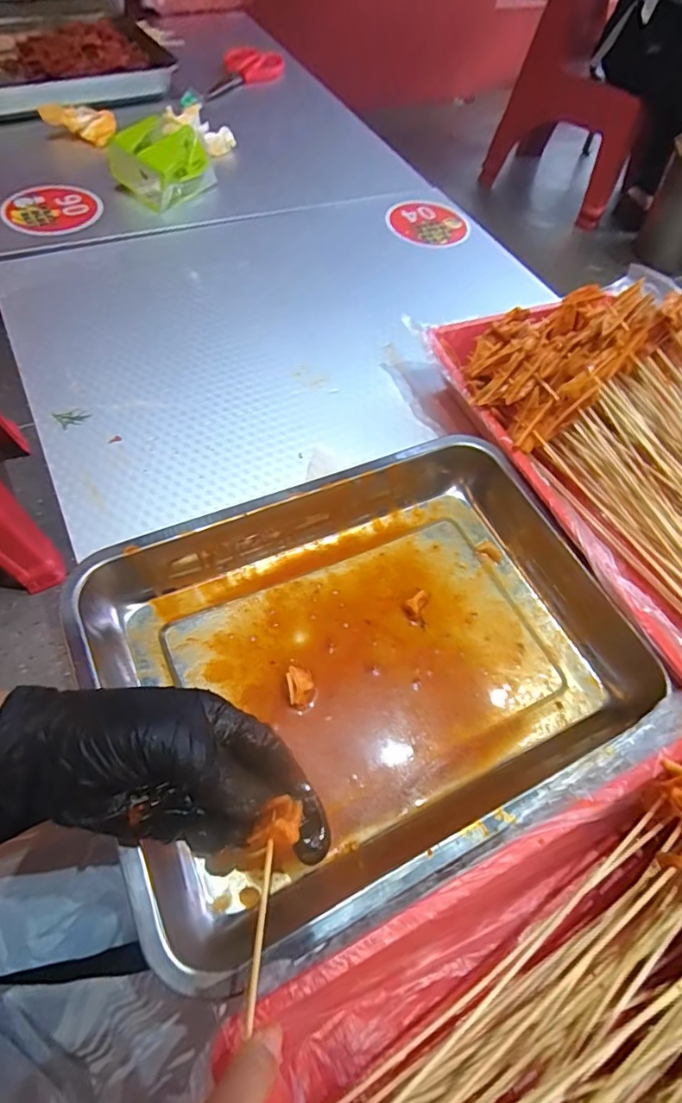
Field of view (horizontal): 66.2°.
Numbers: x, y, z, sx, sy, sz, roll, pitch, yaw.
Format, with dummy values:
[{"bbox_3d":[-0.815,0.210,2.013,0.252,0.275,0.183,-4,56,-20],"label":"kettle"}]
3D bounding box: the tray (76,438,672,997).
[{"bbox_3d":[0.027,0.065,0.362,0.354,0.059,0.256,-21,63,-17],"label":"tray"}]

